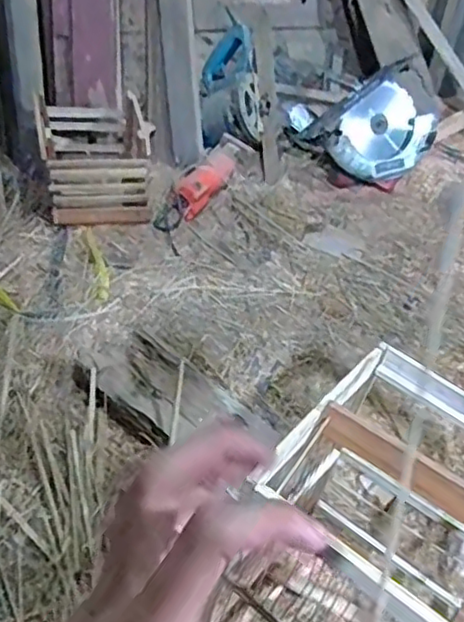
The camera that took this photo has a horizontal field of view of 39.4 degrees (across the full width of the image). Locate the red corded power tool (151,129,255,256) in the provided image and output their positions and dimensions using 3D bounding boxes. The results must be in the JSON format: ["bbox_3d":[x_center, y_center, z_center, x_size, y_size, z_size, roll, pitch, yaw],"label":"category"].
[{"bbox_3d":[-0.068,-0.264,1.346,0.096,0.075,0.336,22,42,12],"label":"red corded power tool"}]

